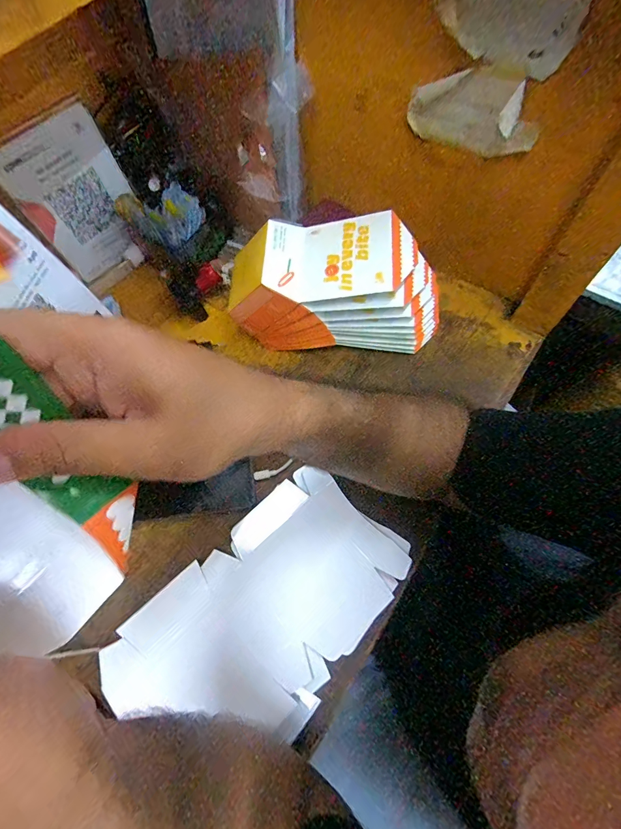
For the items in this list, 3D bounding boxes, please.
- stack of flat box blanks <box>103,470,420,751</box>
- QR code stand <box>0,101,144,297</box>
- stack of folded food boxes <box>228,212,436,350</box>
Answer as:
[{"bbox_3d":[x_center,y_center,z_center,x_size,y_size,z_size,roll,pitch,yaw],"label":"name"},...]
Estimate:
[{"bbox_3d":[-0.051,0.215,0.412,0.311,0.018,0.185,-41,71,-14],"label":"stack of flat box blanks"},{"bbox_3d":[-0.326,-0.299,0.559,0.033,0.215,0.143,37,75,18],"label":"QR code stand"},{"bbox_3d":[0.034,-0.157,0.492,0.271,0.140,0.114,-1,67,5],"label":"stack of folded food boxes"}]

